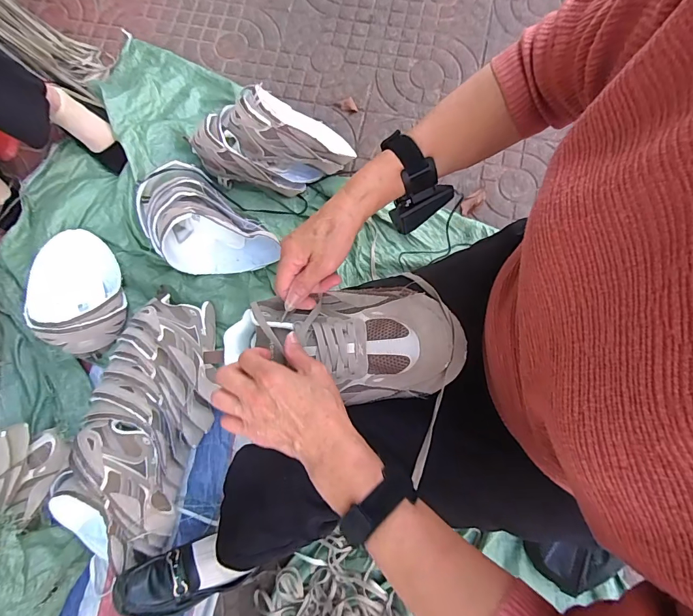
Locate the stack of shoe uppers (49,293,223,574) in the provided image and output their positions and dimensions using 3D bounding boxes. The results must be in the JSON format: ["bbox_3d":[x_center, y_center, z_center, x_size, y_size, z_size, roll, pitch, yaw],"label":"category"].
[{"bbox_3d":[-0.366,0.207,0.701,0.195,0.131,0.467,17,81,8],"label":"stack of shoe uppers"}]

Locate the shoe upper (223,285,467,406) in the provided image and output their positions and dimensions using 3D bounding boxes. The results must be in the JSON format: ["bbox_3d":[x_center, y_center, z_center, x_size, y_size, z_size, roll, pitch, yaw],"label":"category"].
[{"bbox_3d":[-0.007,0.034,0.442,0.262,0.066,0.145,6,80,11],"label":"shoe upper"}]

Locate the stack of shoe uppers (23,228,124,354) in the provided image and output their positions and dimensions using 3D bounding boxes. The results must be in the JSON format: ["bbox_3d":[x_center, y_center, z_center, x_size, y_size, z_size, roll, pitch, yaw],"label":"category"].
[{"bbox_3d":[-0.551,-0.045,0.804,0.151,0.089,0.277,-15,78,2],"label":"stack of shoe uppers"}]

